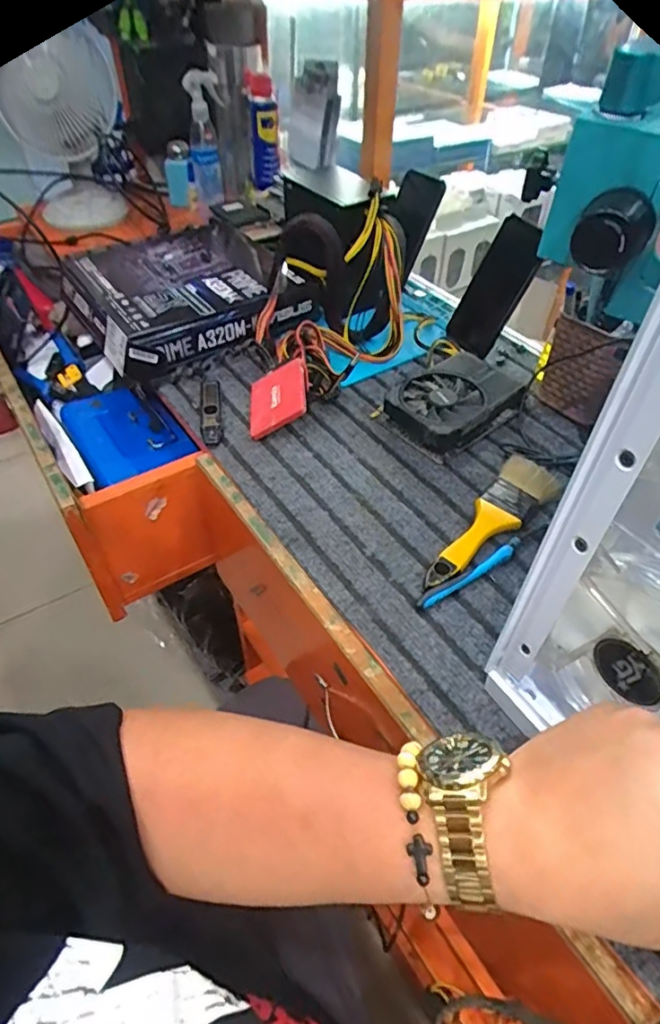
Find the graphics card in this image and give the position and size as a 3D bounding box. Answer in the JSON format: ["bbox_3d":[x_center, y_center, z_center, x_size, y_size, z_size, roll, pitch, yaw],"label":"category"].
[{"bbox_3d":[0.139,-0.126,0.639,0.145,0.045,0.107,-29,54,-26],"label":"graphics card"}]

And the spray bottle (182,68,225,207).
[{"bbox_3d":[-0.215,-0.649,0.980,0.060,0.189,0.082,-7,47,-8],"label":"spray bottle"}]

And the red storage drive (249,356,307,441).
[{"bbox_3d":[-0.061,-0.130,0.637,0.074,0.013,0.099,-28,46,21],"label":"red storage drive"}]

